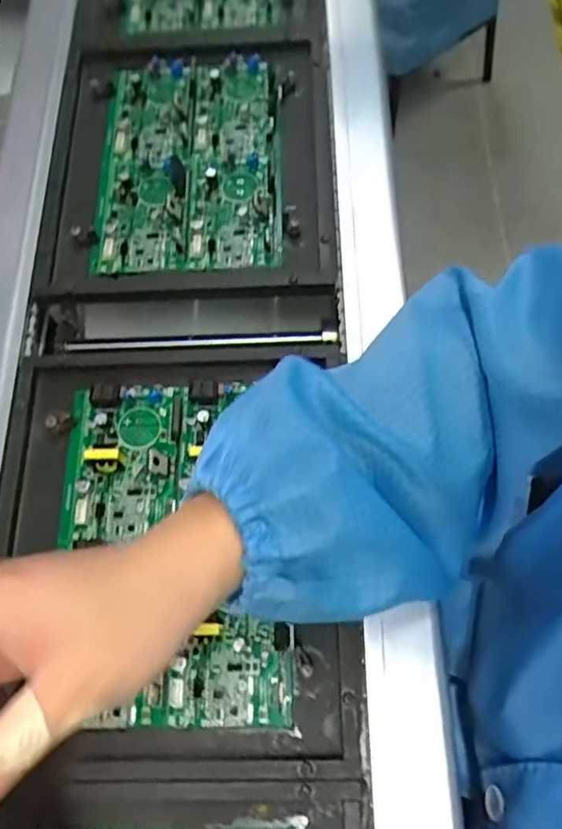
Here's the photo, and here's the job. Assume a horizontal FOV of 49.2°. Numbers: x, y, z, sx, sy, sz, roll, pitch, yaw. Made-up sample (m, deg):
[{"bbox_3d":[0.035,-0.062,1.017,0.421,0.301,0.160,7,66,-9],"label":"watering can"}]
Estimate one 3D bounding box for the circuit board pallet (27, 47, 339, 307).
[{"bbox_3d":[-0.075,-0.212,0.504,0.222,0.017,0.252,-2,68,2],"label":"circuit board pallet"}]

